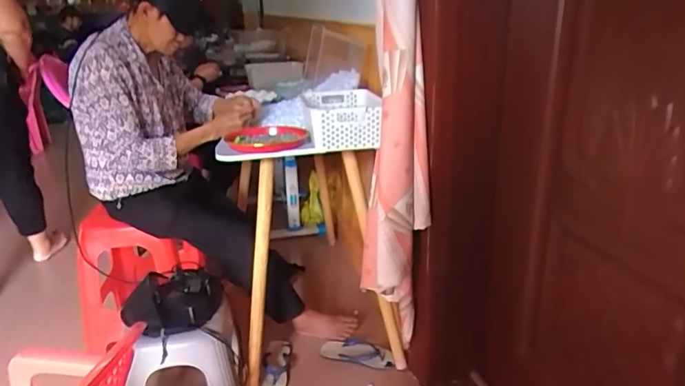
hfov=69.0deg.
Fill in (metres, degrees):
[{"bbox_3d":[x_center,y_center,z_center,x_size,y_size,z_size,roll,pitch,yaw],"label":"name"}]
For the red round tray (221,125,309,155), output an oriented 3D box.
[{"bbox_3d":[-0.211,-0.149,1.373,0.209,0.029,0.227,-2,21,1],"label":"red round tray"}]

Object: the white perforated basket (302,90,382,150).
[{"bbox_3d":[-0.004,-0.211,1.389,0.179,0.103,0.332,-5,21,-6],"label":"white perforated basket"}]

